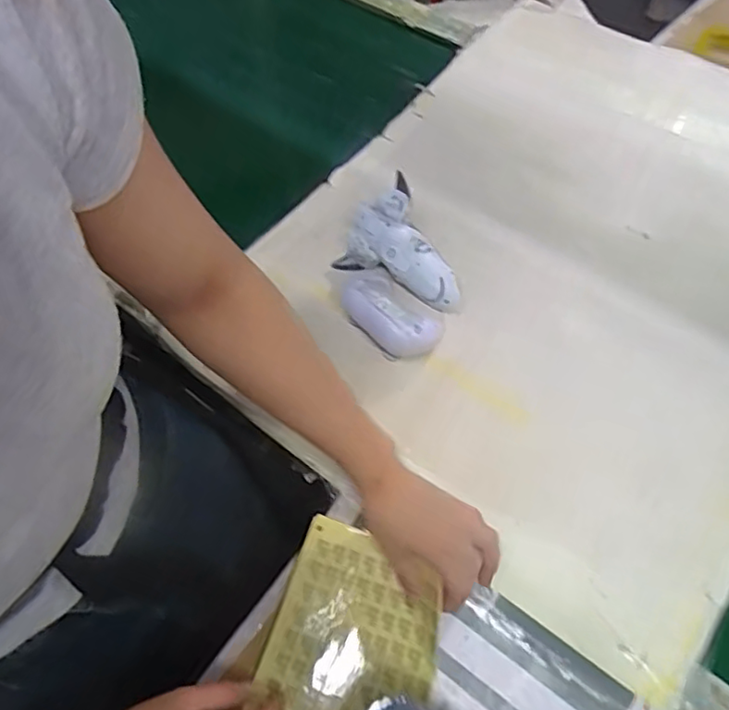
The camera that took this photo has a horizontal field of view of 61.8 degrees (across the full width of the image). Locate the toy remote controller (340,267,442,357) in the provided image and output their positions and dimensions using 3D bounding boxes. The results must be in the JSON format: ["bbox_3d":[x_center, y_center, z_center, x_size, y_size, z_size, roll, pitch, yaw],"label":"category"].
[{"bbox_3d":[0.027,-0.048,0.670,0.066,0.057,0.126,-37,66,-17],"label":"toy remote controller"}]

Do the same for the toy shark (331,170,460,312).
[{"bbox_3d":[0.037,-0.107,0.686,0.093,0.085,0.143,-30,64,-13],"label":"toy shark"}]

